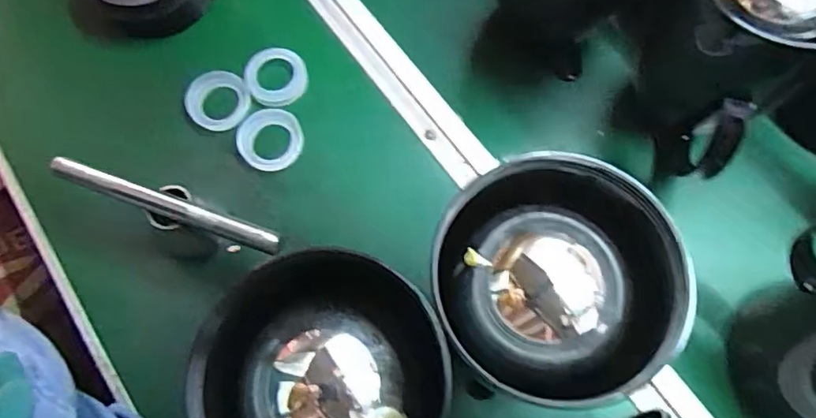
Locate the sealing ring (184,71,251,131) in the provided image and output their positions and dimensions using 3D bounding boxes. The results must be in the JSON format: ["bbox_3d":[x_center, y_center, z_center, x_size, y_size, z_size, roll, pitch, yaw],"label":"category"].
[{"bbox_3d":[-0.179,-0.102,0.517,0.057,0.011,0.053,-1,71,2],"label":"sealing ring"}]

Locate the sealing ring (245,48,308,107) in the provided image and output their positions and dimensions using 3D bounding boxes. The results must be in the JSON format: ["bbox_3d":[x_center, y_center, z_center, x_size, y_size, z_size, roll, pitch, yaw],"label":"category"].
[{"bbox_3d":[-0.125,-0.125,0.524,0.057,0.010,0.054,-1,71,2],"label":"sealing ring"}]

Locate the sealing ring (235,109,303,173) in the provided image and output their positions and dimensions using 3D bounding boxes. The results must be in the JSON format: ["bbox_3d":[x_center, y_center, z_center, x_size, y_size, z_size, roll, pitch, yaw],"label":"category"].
[{"bbox_3d":[-0.127,-0.065,0.513,0.058,0.012,0.056,-1,71,2],"label":"sealing ring"}]

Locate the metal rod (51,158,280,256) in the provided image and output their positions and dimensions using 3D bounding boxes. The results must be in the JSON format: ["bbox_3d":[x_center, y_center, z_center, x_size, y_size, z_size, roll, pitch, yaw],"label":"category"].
[{"bbox_3d":[-0.192,-0.003,0.435,0.197,0.009,0.017,19,73,8],"label":"metal rod"}]

